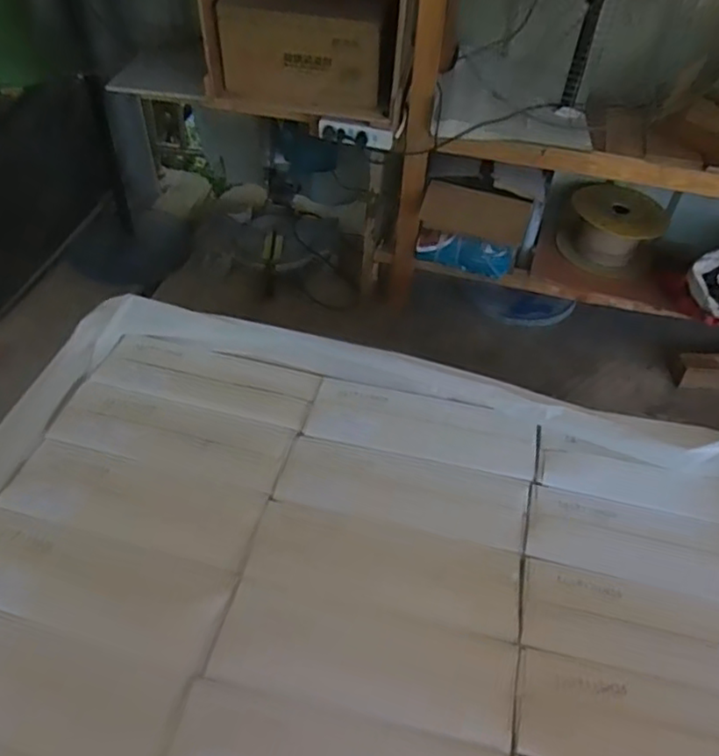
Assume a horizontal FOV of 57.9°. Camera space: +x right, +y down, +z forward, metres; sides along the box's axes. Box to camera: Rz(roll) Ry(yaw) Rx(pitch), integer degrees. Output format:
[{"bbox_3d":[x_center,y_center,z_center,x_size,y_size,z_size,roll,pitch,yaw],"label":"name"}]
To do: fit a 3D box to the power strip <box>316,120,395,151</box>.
[{"bbox_3d":[-0.010,-0.643,1.724,0.197,0.052,0.023,7,49,3],"label":"power strip"}]

